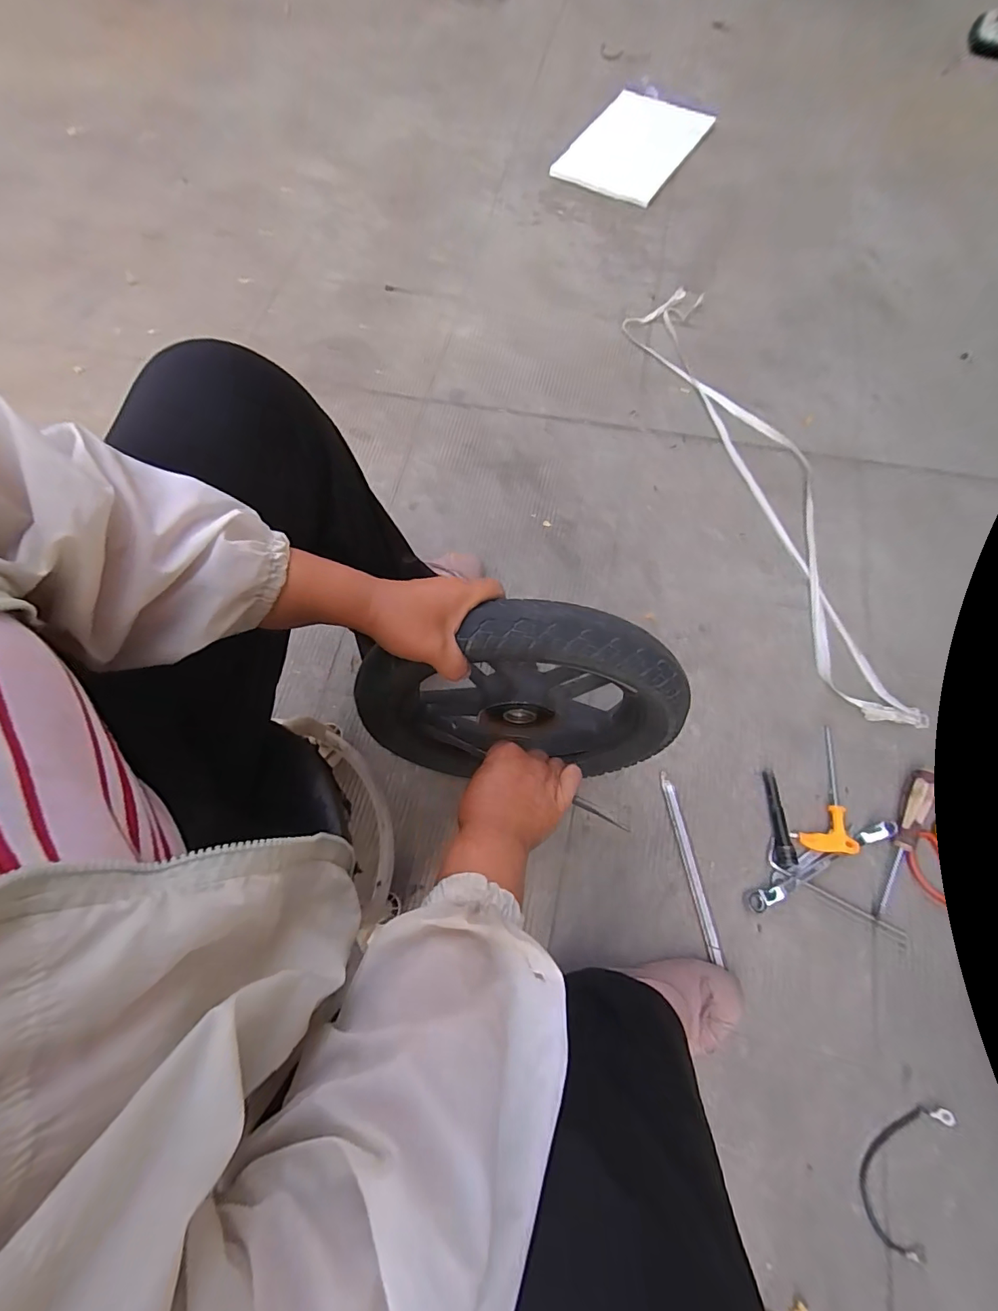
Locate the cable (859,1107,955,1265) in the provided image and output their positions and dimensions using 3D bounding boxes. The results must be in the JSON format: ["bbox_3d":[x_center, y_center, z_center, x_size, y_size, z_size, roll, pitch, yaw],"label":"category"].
[{"bbox_3d":[0.444,0.564,0.537,0.069,0.007,0.148,26,72,18],"label":"cable"}]

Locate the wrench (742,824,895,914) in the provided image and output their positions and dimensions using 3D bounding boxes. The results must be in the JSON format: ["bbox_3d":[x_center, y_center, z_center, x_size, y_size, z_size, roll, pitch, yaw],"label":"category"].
[{"bbox_3d":[0.426,0.277,0.640,0.227,0.014,0.026,-23,71,-8],"label":"wrench"}]

